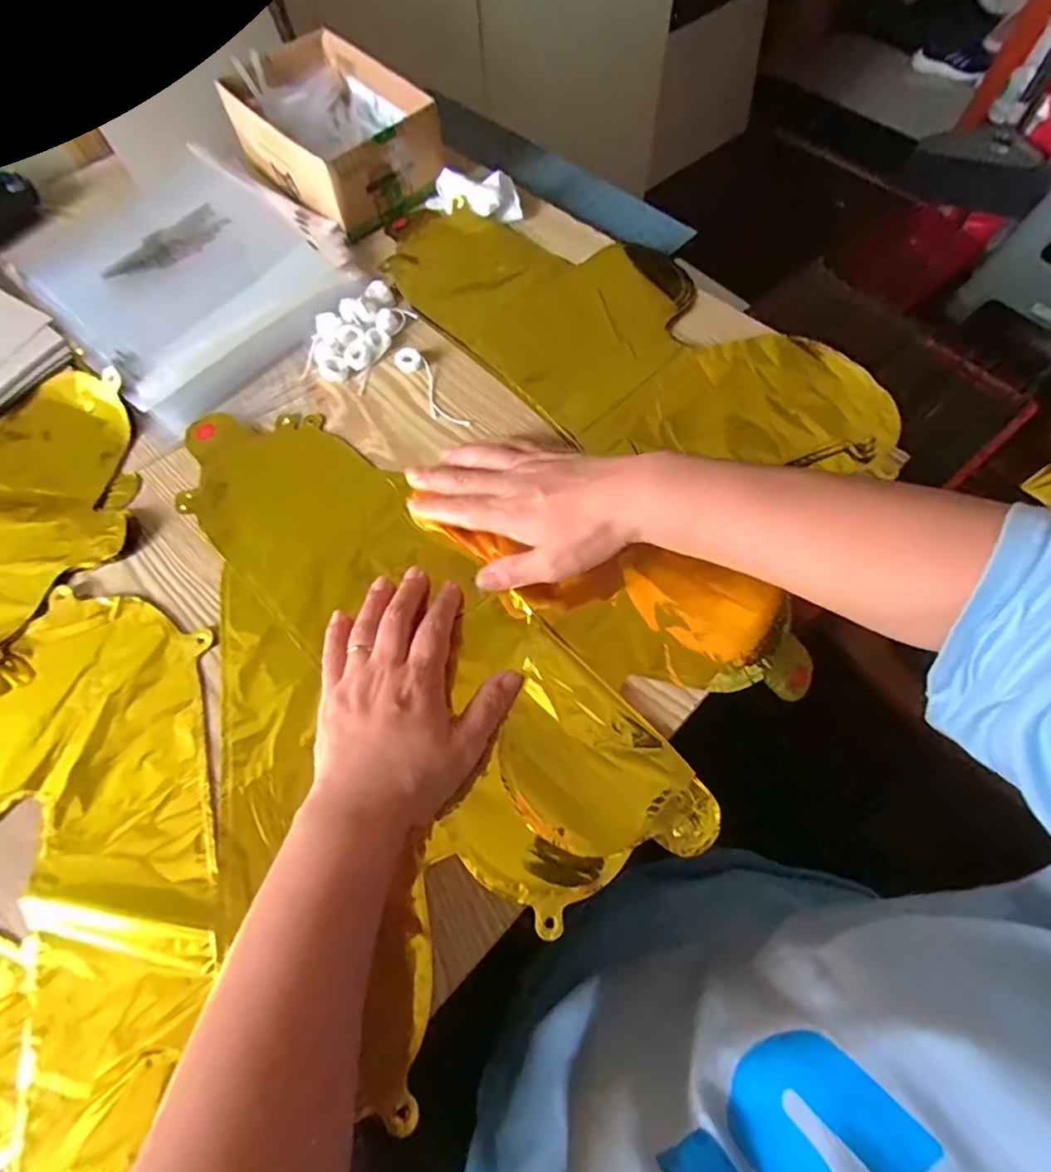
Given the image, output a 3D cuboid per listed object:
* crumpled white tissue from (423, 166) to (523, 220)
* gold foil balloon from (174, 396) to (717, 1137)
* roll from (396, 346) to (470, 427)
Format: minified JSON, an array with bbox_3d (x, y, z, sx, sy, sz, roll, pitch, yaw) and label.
[{"bbox_3d":[-0.048,-0.366,0.529,0.088,0.022,0.040,15,69,9],"label":"crumpled white tissue"},{"bbox_3d":[-0.119,0.048,0.363,0.226,0.022,0.426,-41,71,-13],"label":"gold foil balloon"},{"bbox_3d":[-0.076,-0.158,0.454,0.021,0.006,0.095,-30,69,-9],"label":"roll"}]

